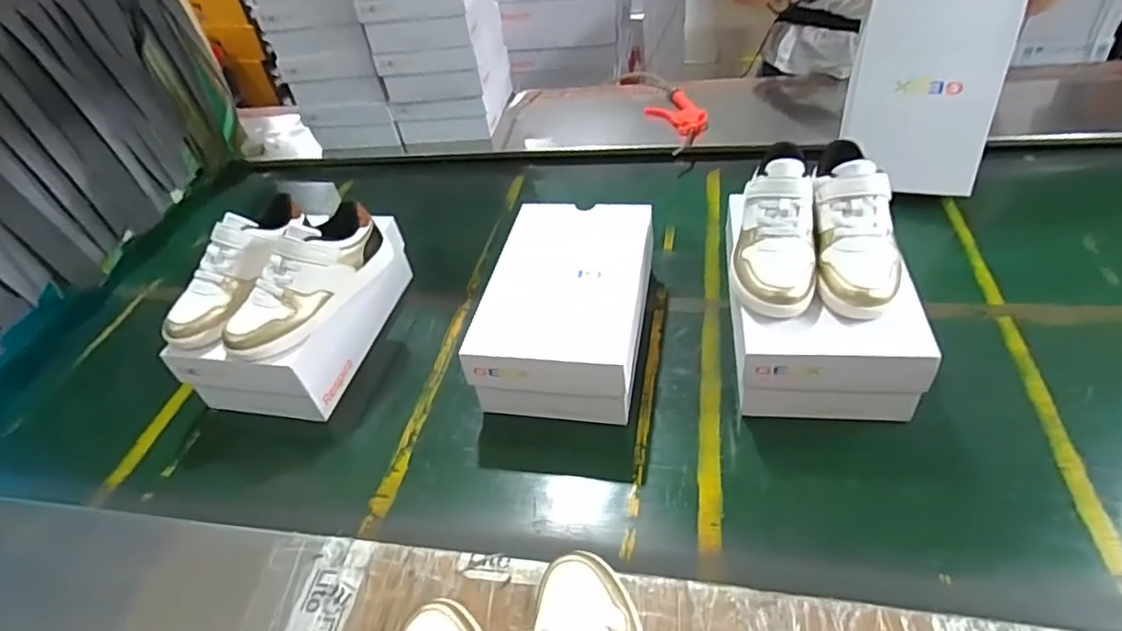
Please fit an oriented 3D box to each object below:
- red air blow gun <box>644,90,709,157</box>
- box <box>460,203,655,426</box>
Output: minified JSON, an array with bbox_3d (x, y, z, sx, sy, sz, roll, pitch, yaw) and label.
[{"bbox_3d":[0.226,-0.372,1.167,0.088,0.028,0.201,-13,44,-4],"label":"red air blow gun"},{"bbox_3d":[0.010,-0.012,0.783,0.182,0.107,0.297,4,42,12],"label":"box"}]

